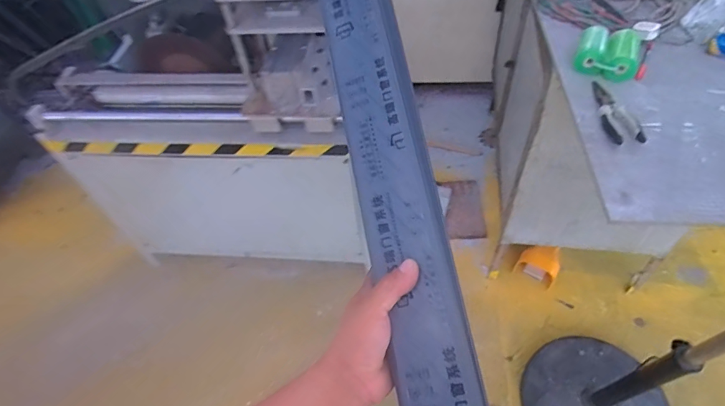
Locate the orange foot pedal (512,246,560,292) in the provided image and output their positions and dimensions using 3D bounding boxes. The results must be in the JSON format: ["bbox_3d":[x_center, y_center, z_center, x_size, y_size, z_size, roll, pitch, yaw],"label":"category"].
[{"bbox_3d":[0.673,0.232,1.641,0.153,0.098,0.147,30,59,26],"label":"orange foot pedal"}]

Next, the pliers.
[{"bbox_3d":[0.470,-0.176,0.812,0.057,0.015,0.175,-2,51,3],"label":"pliers"}]

